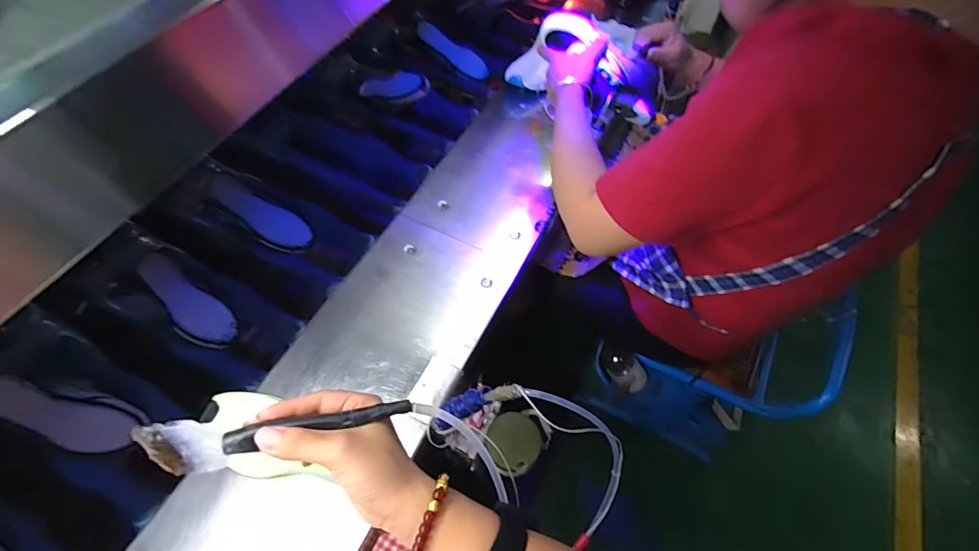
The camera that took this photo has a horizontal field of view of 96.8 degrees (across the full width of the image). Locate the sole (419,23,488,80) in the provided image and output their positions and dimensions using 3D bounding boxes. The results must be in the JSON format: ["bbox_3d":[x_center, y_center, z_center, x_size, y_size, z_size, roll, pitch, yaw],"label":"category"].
[{"bbox_3d":[-0.081,-0.510,0.992,0.178,0.025,0.051,28,57,-20],"label":"sole"}]

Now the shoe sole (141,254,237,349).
[{"bbox_3d":[-0.475,0.041,0.679,0.066,0.025,0.178,-44,95,-21],"label":"shoe sole"}]

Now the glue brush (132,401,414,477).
[{"bbox_3d":[-0.140,0.106,0.297,0.171,0.023,0.028,-6,57,-12],"label":"glue brush"}]

